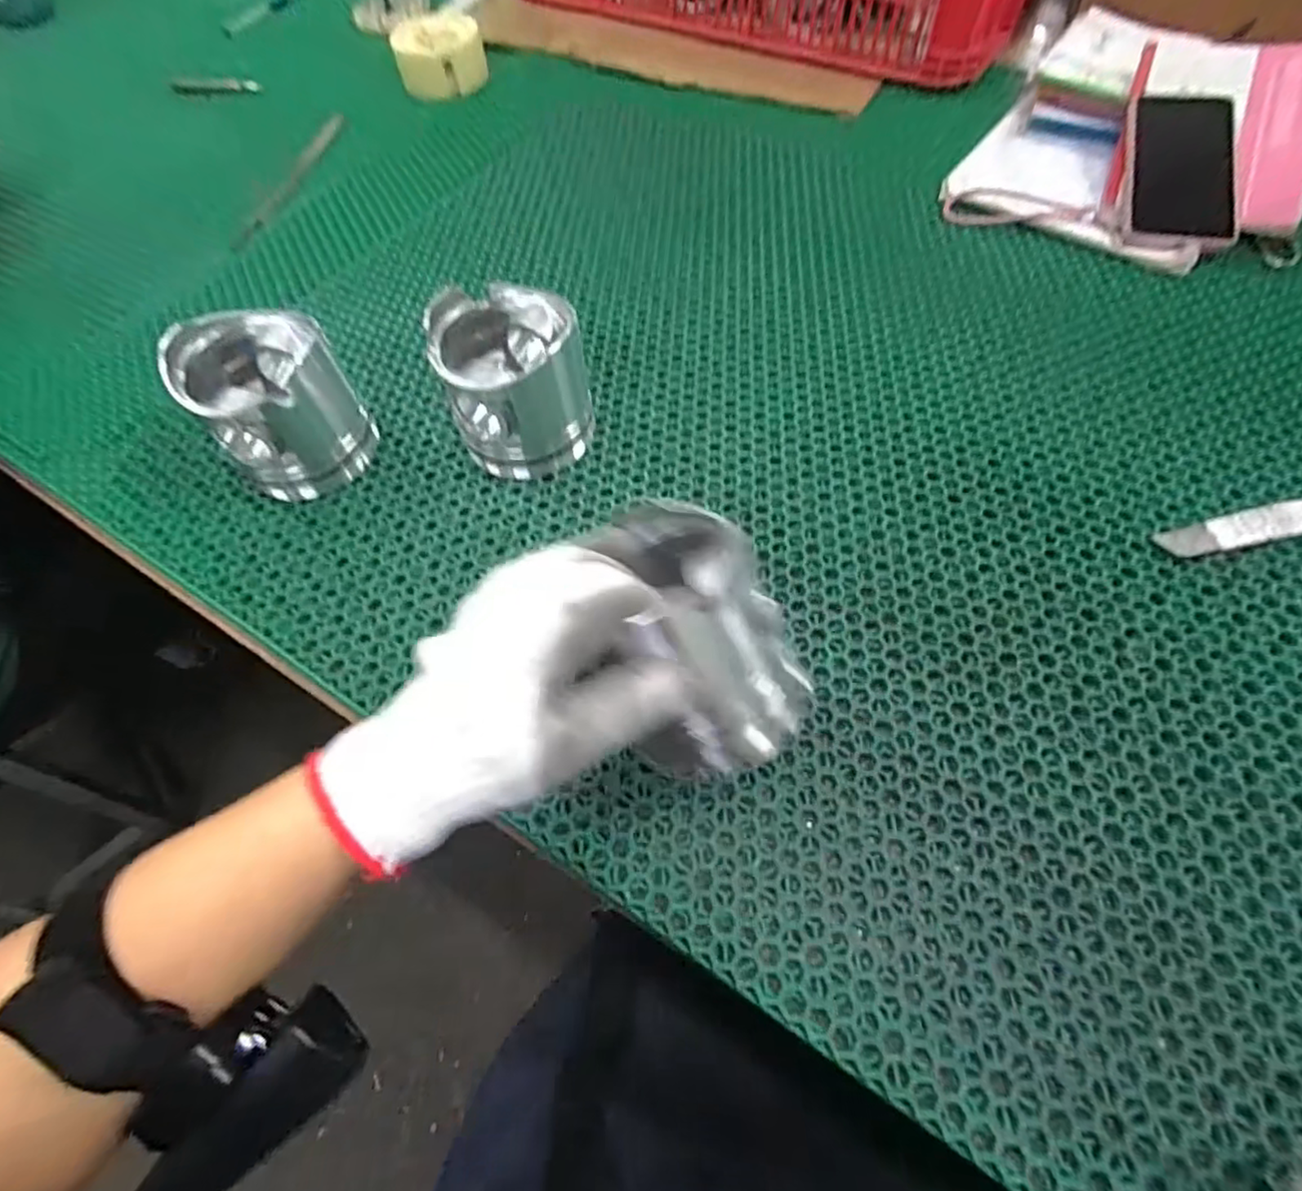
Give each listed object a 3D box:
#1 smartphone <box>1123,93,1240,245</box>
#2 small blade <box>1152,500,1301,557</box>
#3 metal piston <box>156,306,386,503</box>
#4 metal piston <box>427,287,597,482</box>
[{"bbox_3d":[0.445,-0.354,0.536,0.081,0.015,0.168,13,72,16],"label":"smartphone"},{"bbox_3d":[0.366,-0.041,0.391,0.108,0.012,0.025,-11,60,-4],"label":"small blade"},{"bbox_3d":[-0.244,-0.125,0.423,0.087,0.091,0.085,-38,66,-18],"label":"metal piston"},{"bbox_3d":[-0.089,-0.141,0.423,0.086,0.091,0.085,-19,61,-8],"label":"metal piston"}]

